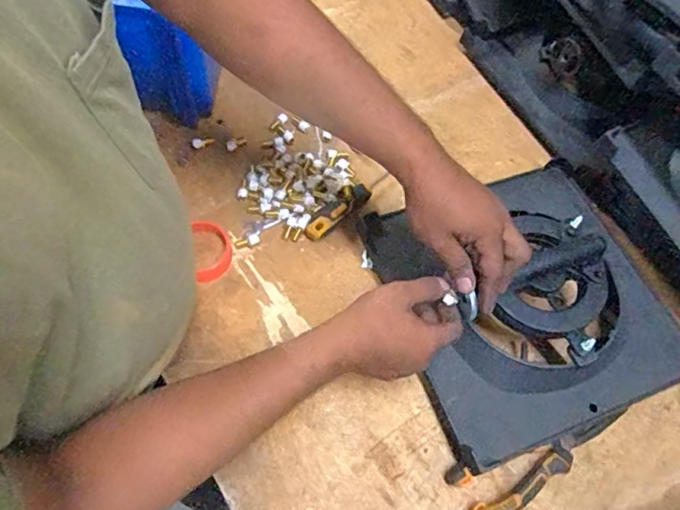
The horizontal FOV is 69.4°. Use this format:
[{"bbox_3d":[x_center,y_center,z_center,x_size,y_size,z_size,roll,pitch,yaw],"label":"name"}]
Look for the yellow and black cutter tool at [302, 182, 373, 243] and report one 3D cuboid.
[{"bbox_3d":[-0.002,-0.053,0.599,0.031,0.029,0.096,43,68,14],"label":"yellow and black cutter tool"}]

